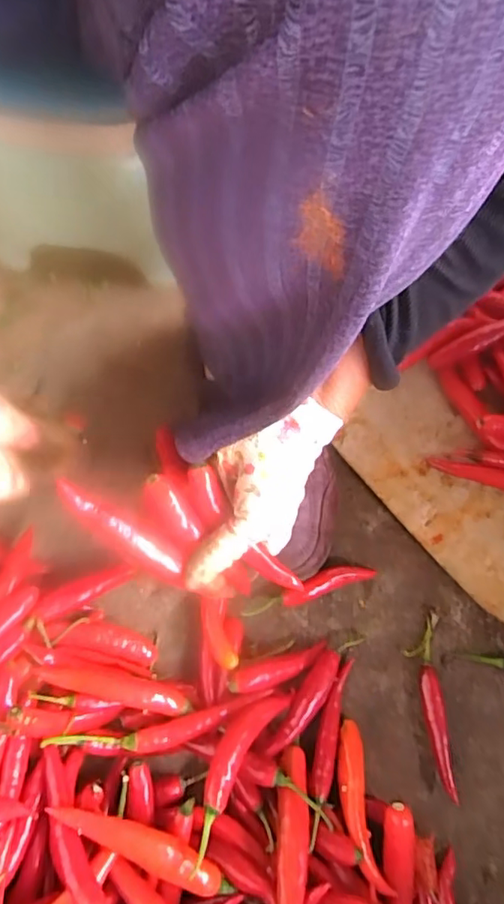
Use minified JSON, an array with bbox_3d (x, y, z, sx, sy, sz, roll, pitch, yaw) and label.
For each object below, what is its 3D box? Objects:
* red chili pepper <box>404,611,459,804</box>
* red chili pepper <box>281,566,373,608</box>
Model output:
[{"bbox_3d":[0.137,0.193,0.437,0.025,0.018,0.128,1,73,-1],"label":"red chili pepper"},{"bbox_3d":[0.061,0.106,0.459,0.078,0.015,0.019,-19,74,-7],"label":"red chili pepper"}]

